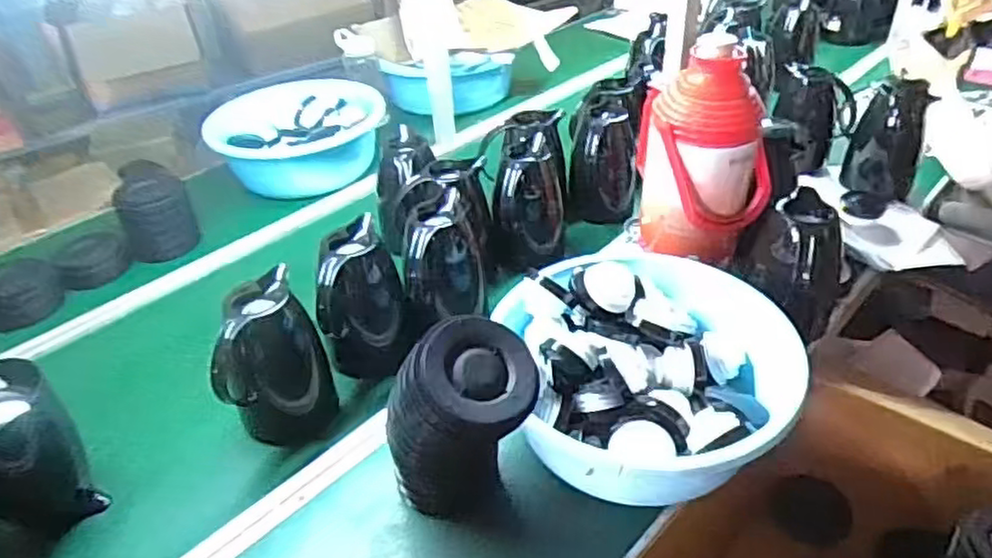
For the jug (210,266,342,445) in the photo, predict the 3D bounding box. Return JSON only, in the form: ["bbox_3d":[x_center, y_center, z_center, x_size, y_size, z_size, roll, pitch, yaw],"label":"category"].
[{"bbox_3d":[-0.289,0.109,0.875,0.132,0.196,0.114,-19,39,-20],"label":"jug"}]

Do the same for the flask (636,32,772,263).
[{"bbox_3d":[0.297,-0.175,0.994,0.149,0.323,0.156,-2,37,2],"label":"flask"}]

